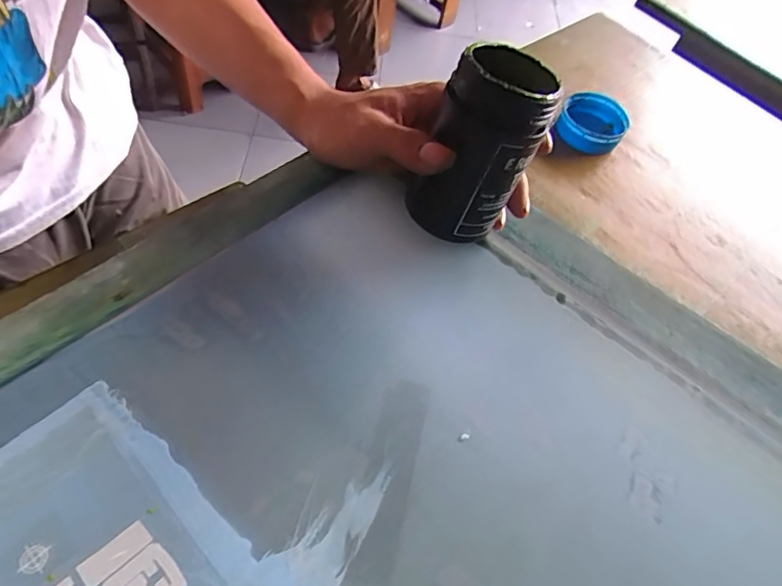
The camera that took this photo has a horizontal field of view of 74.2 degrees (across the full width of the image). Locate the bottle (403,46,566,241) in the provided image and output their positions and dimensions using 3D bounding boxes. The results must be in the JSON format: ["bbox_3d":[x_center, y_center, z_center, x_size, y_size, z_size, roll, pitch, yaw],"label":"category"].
[{"bbox_3d":[0.048,-0.081,0.294,0.048,0.107,0.055,-13,55,-33],"label":"bottle"}]

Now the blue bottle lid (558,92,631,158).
[{"bbox_3d":[0.186,-0.158,0.479,0.057,0.023,0.069,24,57,6],"label":"blue bottle lid"}]

